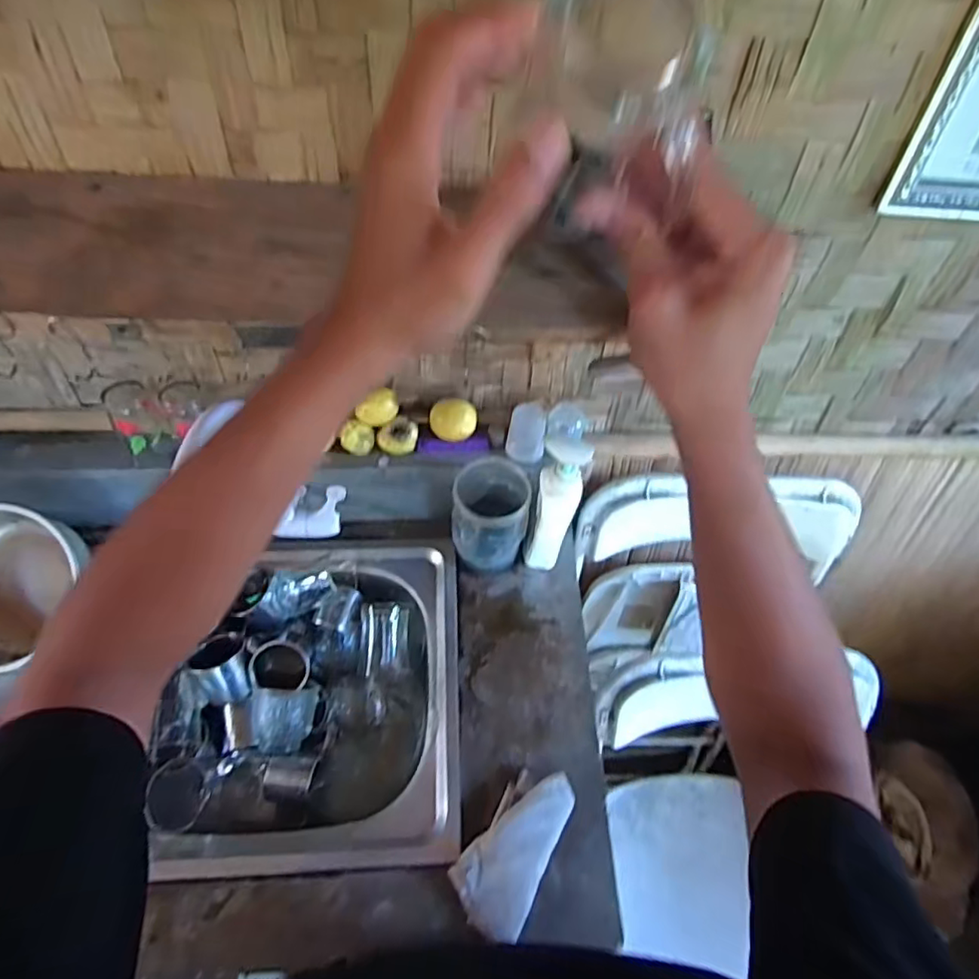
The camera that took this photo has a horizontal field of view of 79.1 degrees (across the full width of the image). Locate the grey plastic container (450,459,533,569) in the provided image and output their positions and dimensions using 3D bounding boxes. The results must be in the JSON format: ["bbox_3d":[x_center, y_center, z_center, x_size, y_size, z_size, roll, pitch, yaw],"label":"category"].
[{"bbox_3d":[0.001,0.038,0.813,0.095,0.145,0.107,8,56,1],"label":"grey plastic container"}]

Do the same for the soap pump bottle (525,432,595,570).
[{"bbox_3d":[0.083,0.027,0.759,0.051,0.245,0.045,13,56,4],"label":"soap pump bottle"}]

